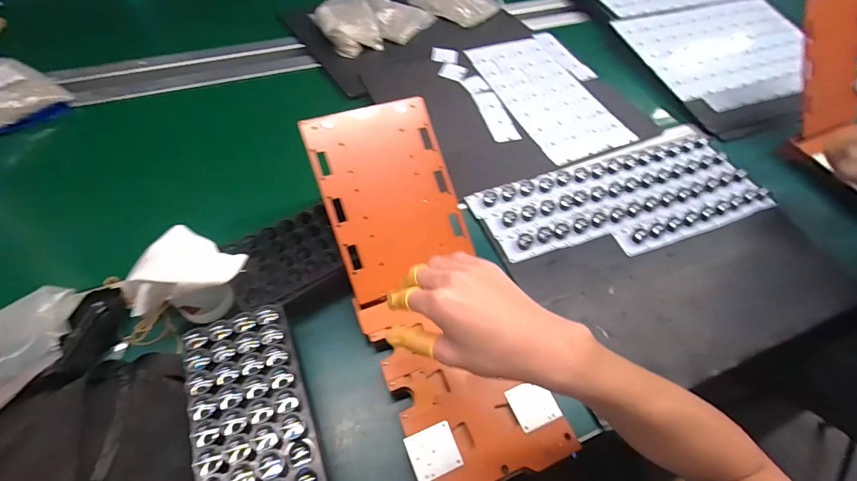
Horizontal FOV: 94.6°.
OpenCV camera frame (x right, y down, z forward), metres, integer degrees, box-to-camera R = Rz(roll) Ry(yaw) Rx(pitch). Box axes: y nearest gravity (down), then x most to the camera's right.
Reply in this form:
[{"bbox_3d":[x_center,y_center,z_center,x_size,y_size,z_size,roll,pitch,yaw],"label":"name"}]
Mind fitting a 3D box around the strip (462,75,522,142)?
[{"bbox_3d":[0.121,-0.258,0.766,0.053,0.008,0.191,-17,61,-8],"label":"strip"}]

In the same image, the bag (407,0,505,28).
[{"bbox_3d":[0.072,-0.585,0.957,0.188,0.034,0.183,33,60,17],"label":"bag"}]

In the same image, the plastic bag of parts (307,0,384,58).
[{"bbox_3d":[-0.170,-0.473,0.854,0.127,0.057,0.166,-23,61,-18],"label":"plastic bag of parts"}]

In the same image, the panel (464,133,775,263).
[{"bbox_3d":[0.310,-0.067,0.634,0.463,0.014,0.179,-15,58,-13],"label":"panel"}]

